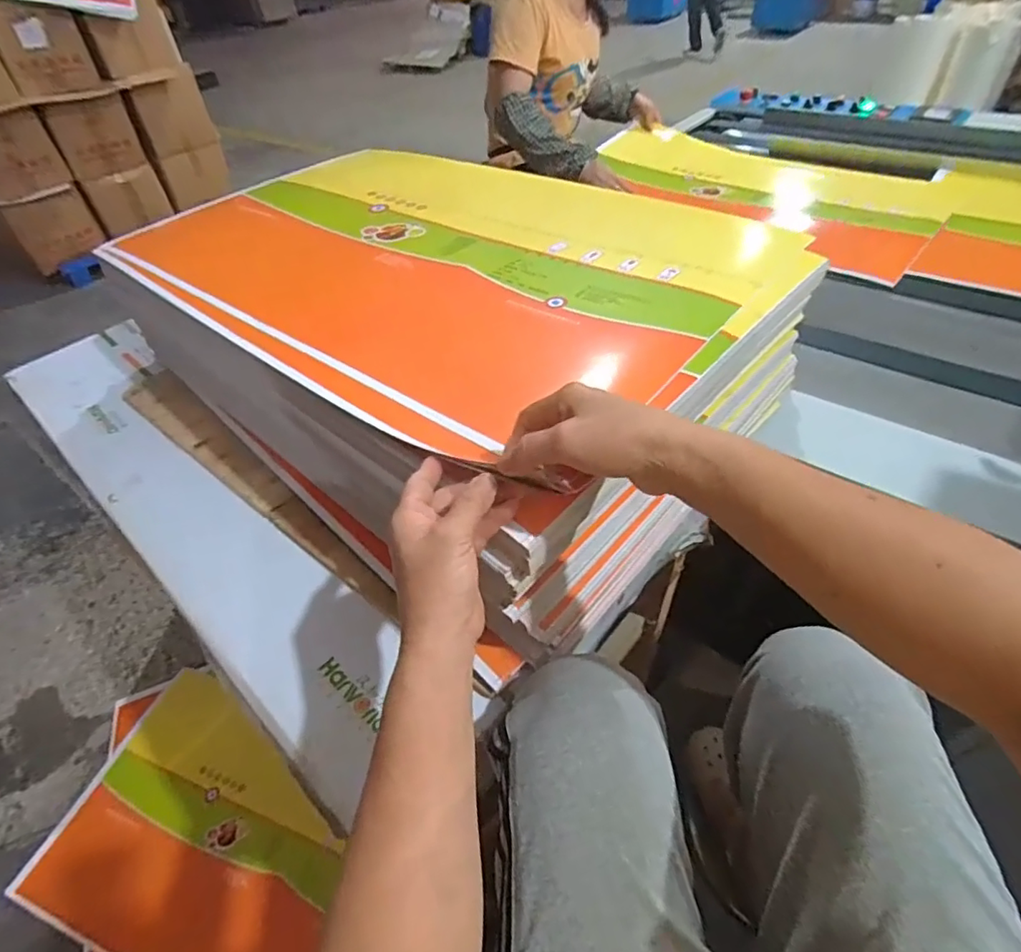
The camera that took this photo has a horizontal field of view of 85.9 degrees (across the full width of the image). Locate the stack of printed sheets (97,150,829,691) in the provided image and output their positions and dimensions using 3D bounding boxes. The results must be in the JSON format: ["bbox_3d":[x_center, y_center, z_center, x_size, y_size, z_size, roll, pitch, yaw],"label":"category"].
[{"bbox_3d":[-0.074,-0.209,0.727,0.758,0.234,0.538,35,53,29],"label":"stack of printed sheets"}]

